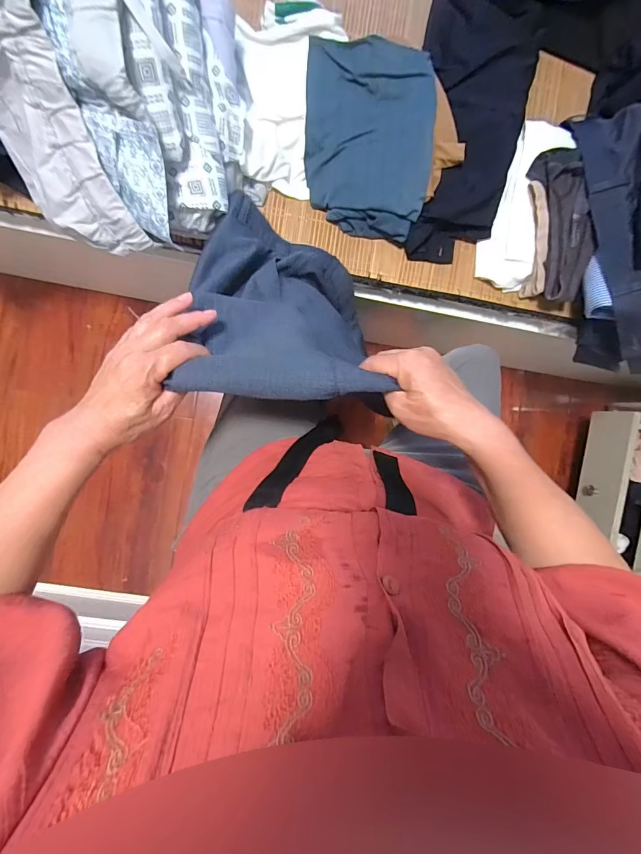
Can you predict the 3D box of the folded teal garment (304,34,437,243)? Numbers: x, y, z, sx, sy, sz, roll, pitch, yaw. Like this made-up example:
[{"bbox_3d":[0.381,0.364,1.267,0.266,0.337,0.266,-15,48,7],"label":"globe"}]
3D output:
[{"bbox_3d":[0.071,-0.428,0.585,0.187,0.043,0.256,4,93,-6],"label":"folded teal garment"}]

